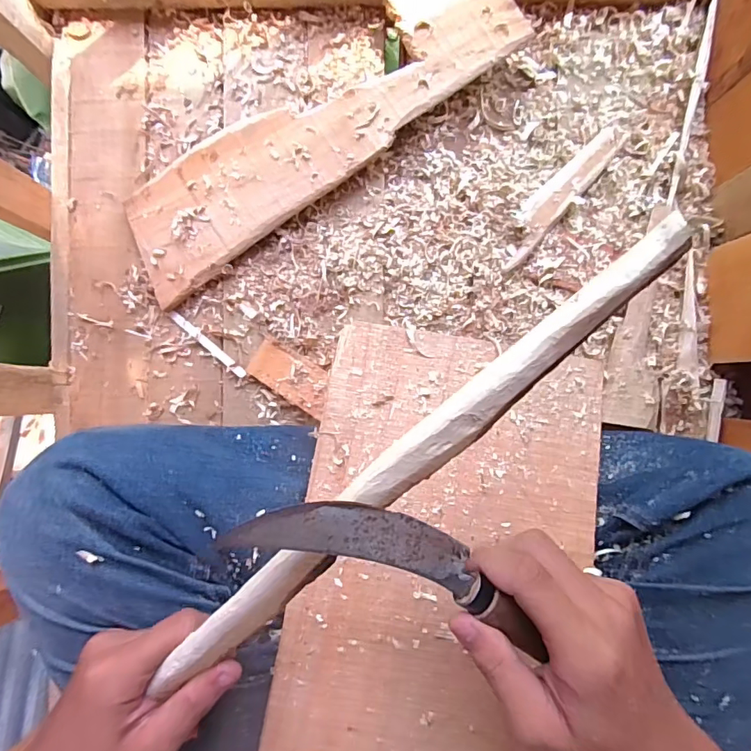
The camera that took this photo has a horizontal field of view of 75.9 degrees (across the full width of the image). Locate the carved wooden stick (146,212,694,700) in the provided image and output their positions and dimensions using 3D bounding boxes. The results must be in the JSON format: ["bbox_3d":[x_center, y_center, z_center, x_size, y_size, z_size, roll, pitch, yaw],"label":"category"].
[{"bbox_3d":[-0.006,0.056,0.198,0.021,0.011,0.298,46,111,4],"label":"carved wooden stick"}]

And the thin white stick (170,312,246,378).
[{"bbox_3d":[-0.182,-0.034,0.521,0.106,0.006,0.010,40,91,4],"label":"thin white stick"}]

